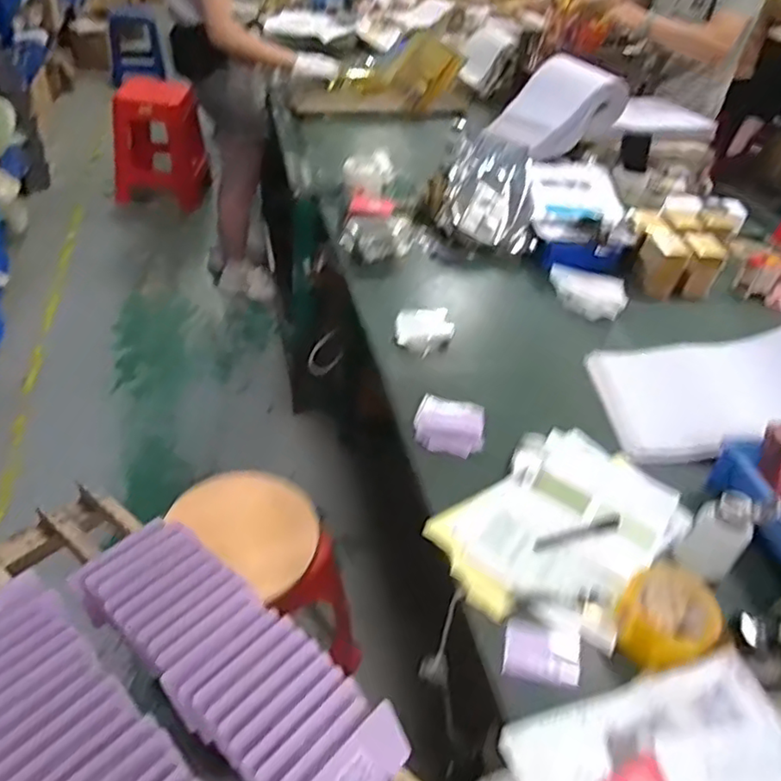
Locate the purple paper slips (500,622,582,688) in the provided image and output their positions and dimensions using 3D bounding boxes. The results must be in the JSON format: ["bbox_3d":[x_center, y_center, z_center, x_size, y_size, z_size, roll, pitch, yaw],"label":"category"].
[{"bbox_3d":[0.178,0.308,0.741,0.087,0.007,0.066,13,42,6],"label":"purple paper slips"}]

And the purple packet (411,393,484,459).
[{"bbox_3d":[0.094,0.055,1.006,0.106,0.028,0.100,9,42,1],"label":"purple packet"}]

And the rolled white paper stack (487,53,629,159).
[{"bbox_3d":[0.438,-0.766,1.685,0.223,0.209,0.257,-16,47,-25],"label":"rolled white paper stack"}]

